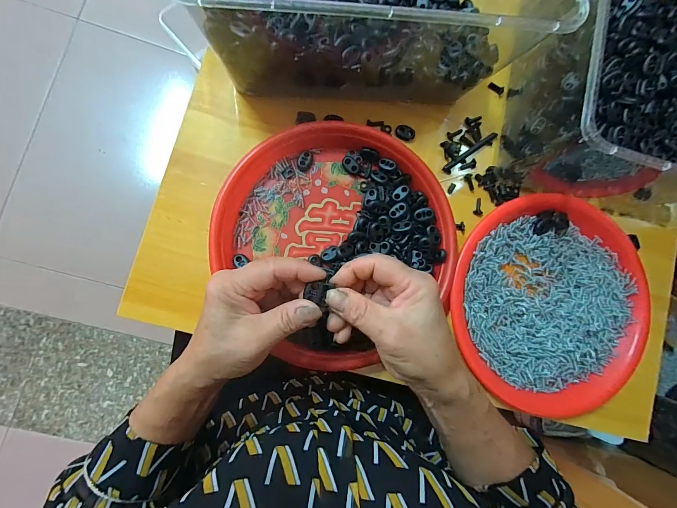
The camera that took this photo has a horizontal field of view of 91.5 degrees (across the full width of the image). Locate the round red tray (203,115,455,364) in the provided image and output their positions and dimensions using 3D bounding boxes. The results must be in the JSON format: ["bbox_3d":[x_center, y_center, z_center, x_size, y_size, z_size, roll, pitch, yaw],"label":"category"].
[{"bbox_3d":[0.000,-0.010,0.333,0.234,0.027,0.238,1,85,-8],"label":"round red tray"}]

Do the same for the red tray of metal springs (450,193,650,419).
[{"bbox_3d":[0.232,0.050,0.355,0.220,0.024,0.227,-39,91,-9],"label":"red tray of metal springs"}]

